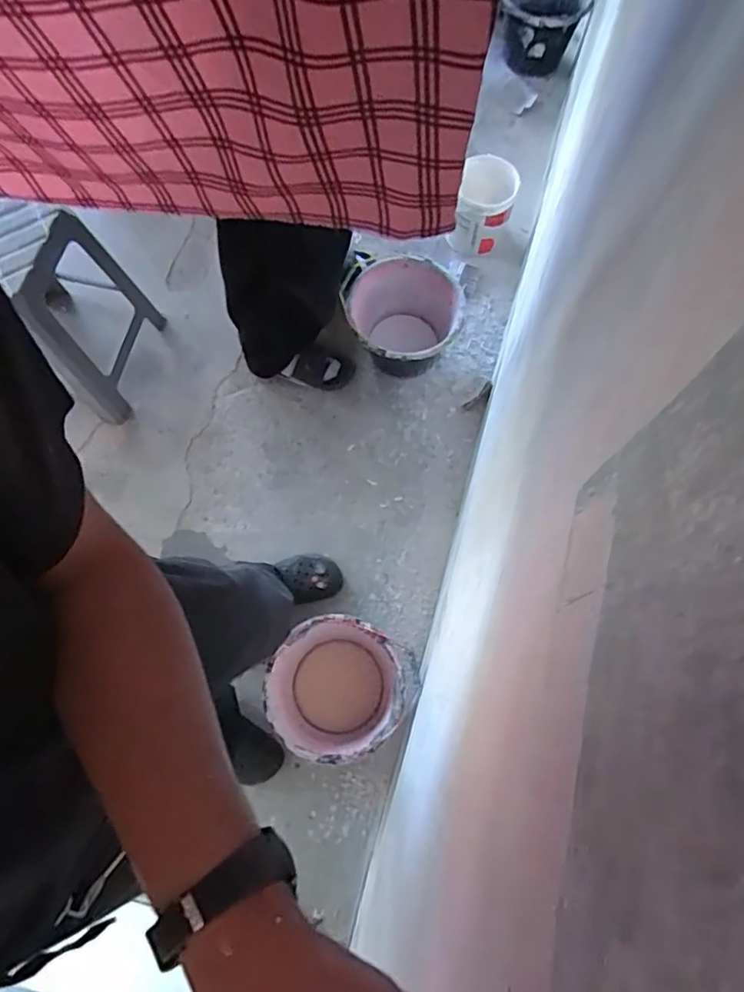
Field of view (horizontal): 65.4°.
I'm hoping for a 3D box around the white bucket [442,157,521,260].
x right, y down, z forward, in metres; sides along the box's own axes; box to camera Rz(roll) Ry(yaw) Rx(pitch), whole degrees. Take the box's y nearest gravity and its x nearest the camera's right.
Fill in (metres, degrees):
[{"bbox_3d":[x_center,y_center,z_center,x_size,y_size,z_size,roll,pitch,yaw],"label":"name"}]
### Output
[{"bbox_3d":[0.317,-0.836,1.698,0.174,0.175,0.183,0,72,-1],"label":"white bucket"}]

